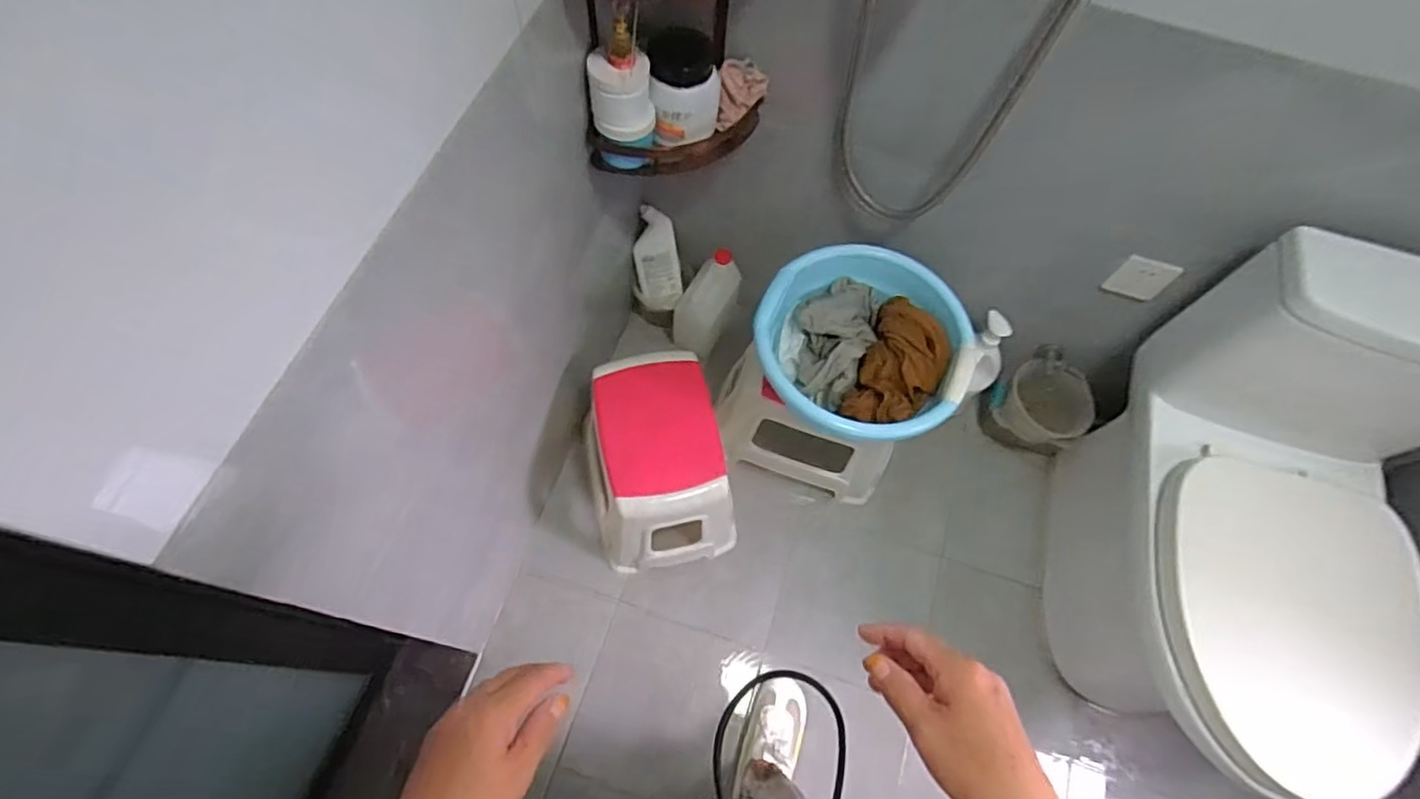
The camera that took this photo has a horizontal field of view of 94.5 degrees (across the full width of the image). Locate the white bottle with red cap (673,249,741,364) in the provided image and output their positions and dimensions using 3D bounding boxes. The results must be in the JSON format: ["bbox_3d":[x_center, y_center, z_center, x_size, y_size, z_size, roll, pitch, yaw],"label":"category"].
[{"bbox_3d":[-0.006,-0.212,1.442,0.113,0.078,0.244,26,111,9],"label":"white bottle with red cap"}]

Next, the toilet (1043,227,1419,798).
[{"bbox_3d":[0.881,0.248,1.080,0.397,0.772,0.709,10,65,2],"label":"toilet"}]

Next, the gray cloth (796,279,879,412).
[{"bbox_3d":[0.207,-0.106,1.105,0.137,0.067,0.245,15,65,4],"label":"gray cloth"}]

